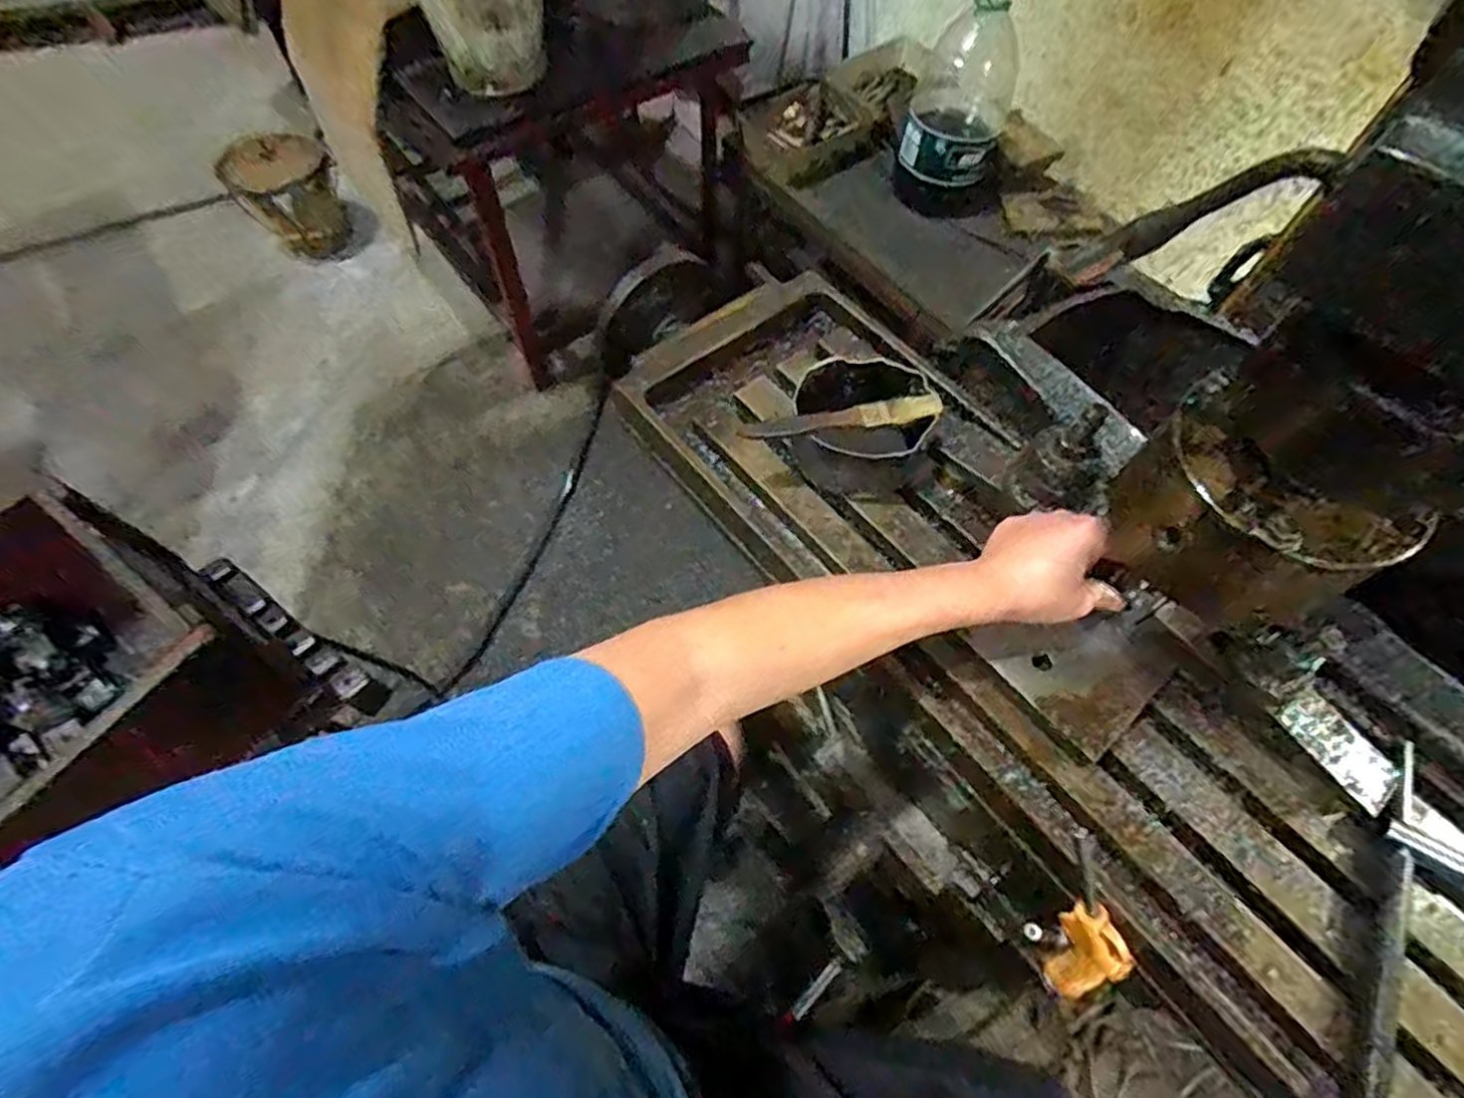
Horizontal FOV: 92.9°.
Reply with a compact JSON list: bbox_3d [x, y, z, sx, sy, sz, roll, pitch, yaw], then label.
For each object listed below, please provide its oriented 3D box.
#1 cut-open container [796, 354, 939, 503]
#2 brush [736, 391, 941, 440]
[{"bbox_3d":[0.103,-0.099,0.564,0.100,0.072,0.106,1,62,-1],"label":"cut-open container"},{"bbox_3d":[0.083,-0.098,0.521,0.152,0.012,0.021,-9,63,-6],"label":"brush"}]

